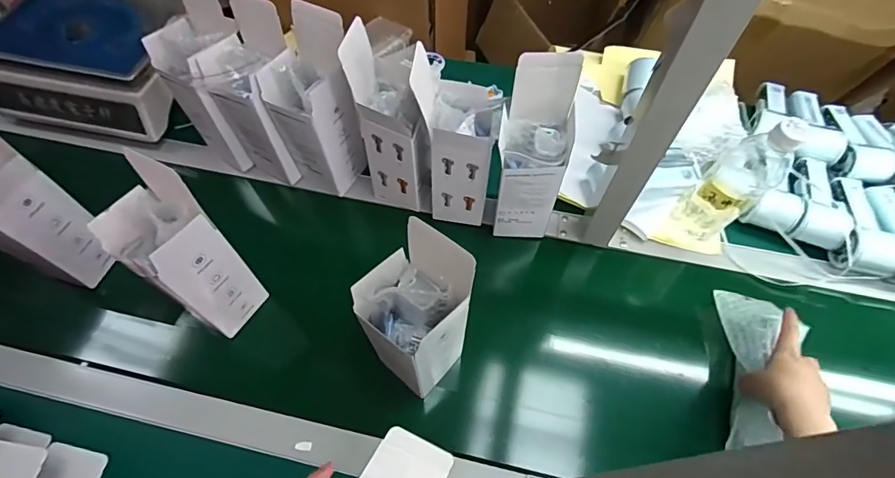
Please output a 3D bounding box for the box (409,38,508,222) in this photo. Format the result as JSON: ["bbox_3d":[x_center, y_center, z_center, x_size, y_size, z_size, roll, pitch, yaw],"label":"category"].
[{"bbox_3d":[0.013,-0.114,0.559,0.089,0.226,0.079,8,61,6],"label":"box"}]

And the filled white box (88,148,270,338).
[{"bbox_3d":[-0.284,0.023,0.500,0.078,0.208,0.078,32,66,18],"label":"filled white box"}]

